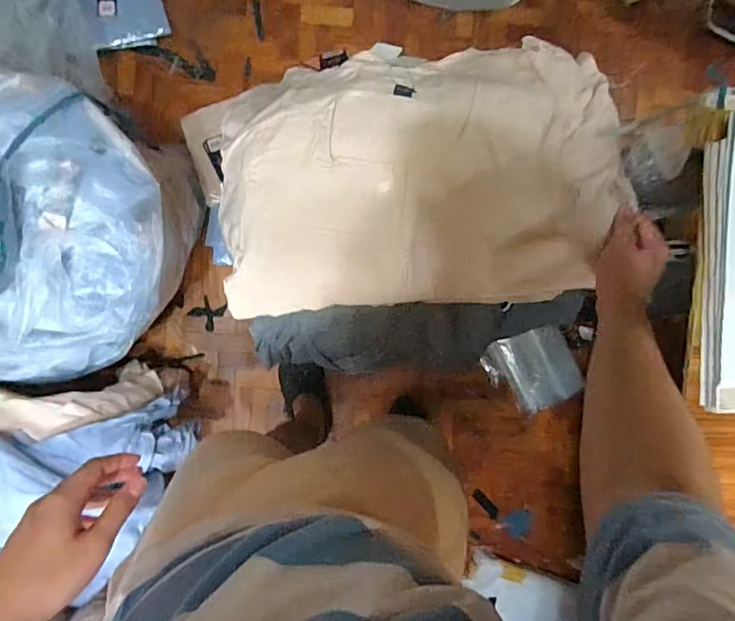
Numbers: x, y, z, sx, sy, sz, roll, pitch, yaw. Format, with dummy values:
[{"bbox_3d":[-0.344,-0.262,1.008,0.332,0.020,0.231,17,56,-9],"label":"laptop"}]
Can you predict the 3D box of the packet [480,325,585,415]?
[{"bbox_3d":[0.429,0.157,1.300,0.208,0.014,0.211,-28,95,18],"label":"packet"}]

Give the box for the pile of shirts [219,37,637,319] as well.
[{"bbox_3d":[0.057,-0.186,0.704,0.537,0.131,0.352,-4,93,-2],"label":"pile of shirts"}]

